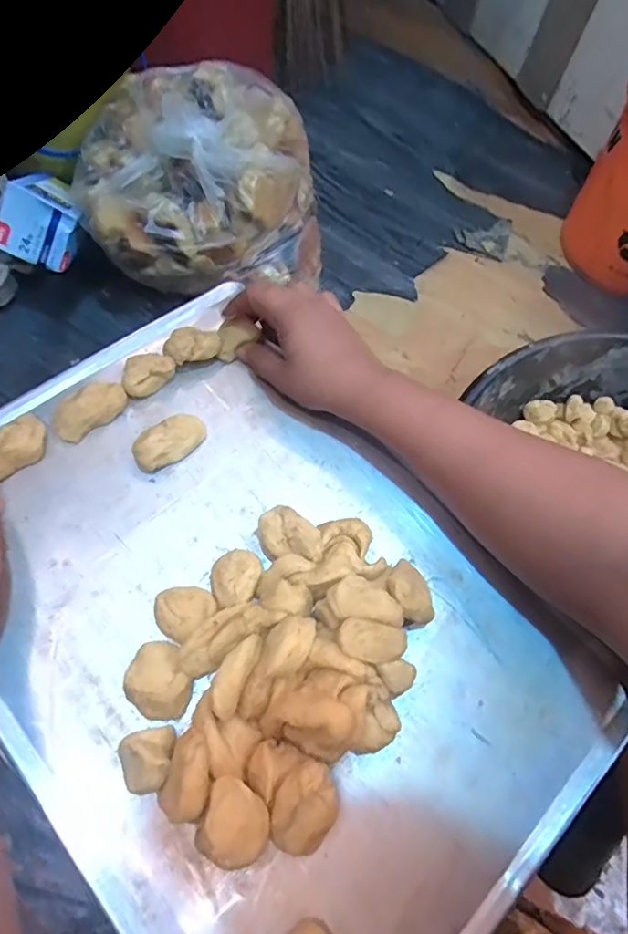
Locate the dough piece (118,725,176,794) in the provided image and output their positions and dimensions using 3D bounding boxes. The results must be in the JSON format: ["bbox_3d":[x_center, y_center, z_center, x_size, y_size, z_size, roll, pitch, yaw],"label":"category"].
[{"bbox_3d":[-0.095,0.166,0.304,0.032,0.026,0.031,1,65,-3],"label":"dough piece"}]

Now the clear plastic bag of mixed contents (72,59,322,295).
[{"bbox_3d":[-0.156,-0.397,0.789,0.338,0.229,0.222,-8,66,-7],"label":"clear plastic bag of mixed contents"}]

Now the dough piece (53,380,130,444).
[{"bbox_3d":[-0.164,-0.043,0.395,0.055,0.020,0.024,-39,73,-18],"label":"dough piece"}]

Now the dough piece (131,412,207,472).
[{"bbox_3d":[-0.105,-0.020,0.392,0.056,0.023,0.026,-42,74,-19],"label":"dough piece"}]

